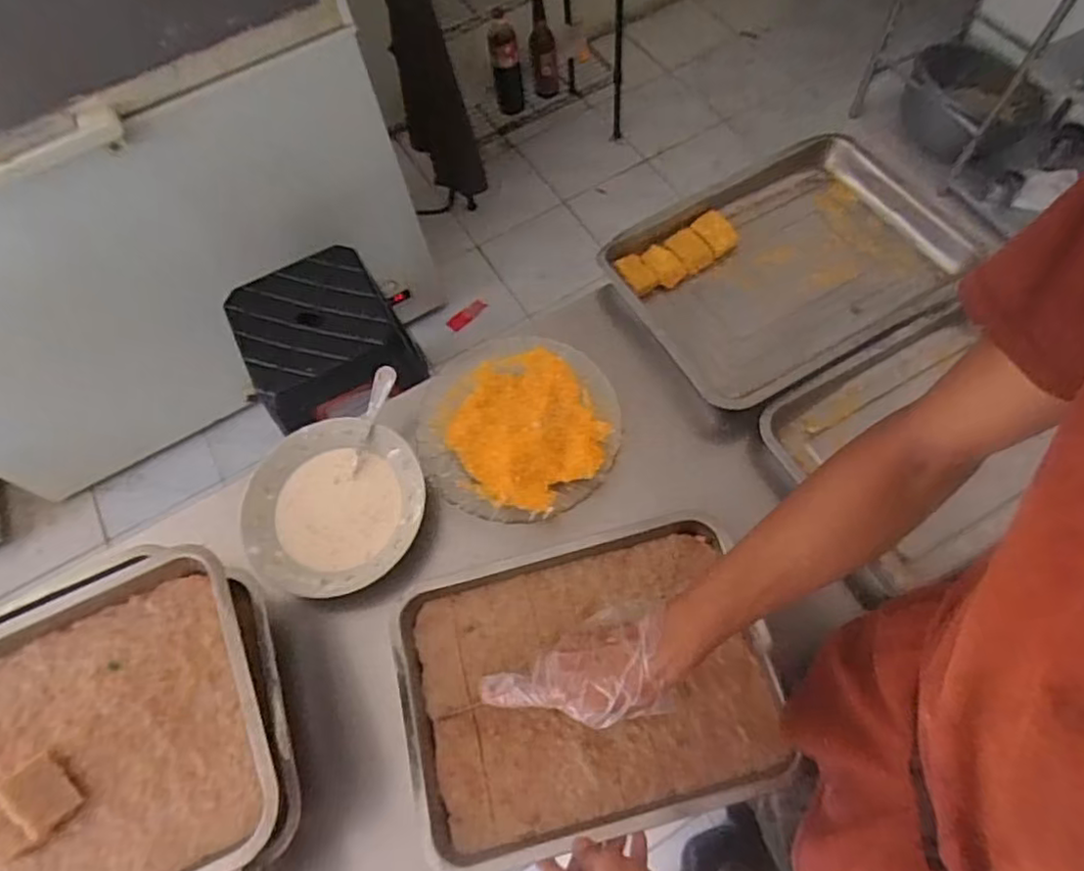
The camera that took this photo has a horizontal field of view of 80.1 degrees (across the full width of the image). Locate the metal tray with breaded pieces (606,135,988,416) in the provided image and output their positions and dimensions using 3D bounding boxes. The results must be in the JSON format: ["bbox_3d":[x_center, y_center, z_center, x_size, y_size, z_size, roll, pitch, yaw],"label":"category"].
[{"bbox_3d":[0.294,-0.206,0.780,0.367,0.046,0.284,-30,66,-9],"label":"metal tray with breaded pieces"}]

